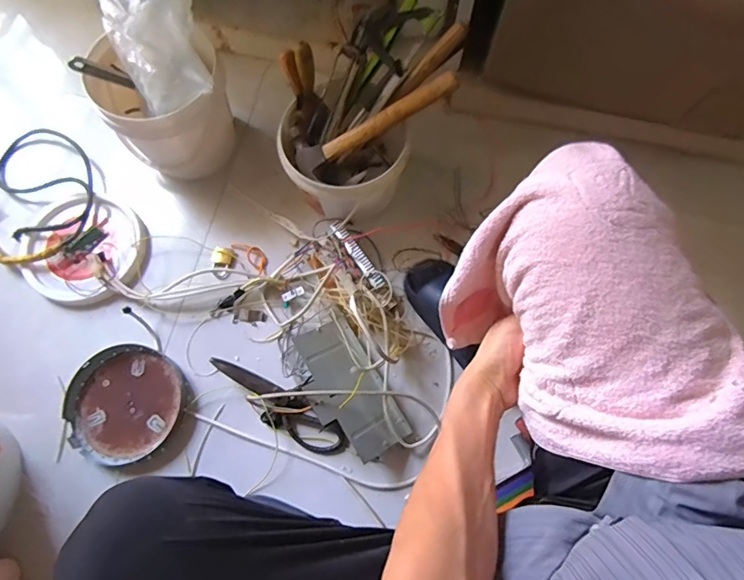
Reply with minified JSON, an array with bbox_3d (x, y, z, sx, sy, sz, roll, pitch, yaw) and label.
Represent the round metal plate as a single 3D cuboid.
[{"bbox_3d":[-0.435,0.195,0.826,0.198,0.022,0.196,0,73,-1],"label":"round metal plate"}]

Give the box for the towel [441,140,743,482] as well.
[{"bbox_3d":[0.188,0.035,0.427,0.152,0.174,0.280,-26,75,-9],"label":"towel"}]

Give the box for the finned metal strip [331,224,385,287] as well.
[{"bbox_3d":[-0.029,-0.067,0.875,0.026,0.033,0.156,-32,76,-10],"label":"finned metal strip"}]

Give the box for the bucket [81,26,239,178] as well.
[{"bbox_3d":[-0.392,-0.333,0.888,0.234,0.180,0.200,4,73,0],"label":"bucket"}]

